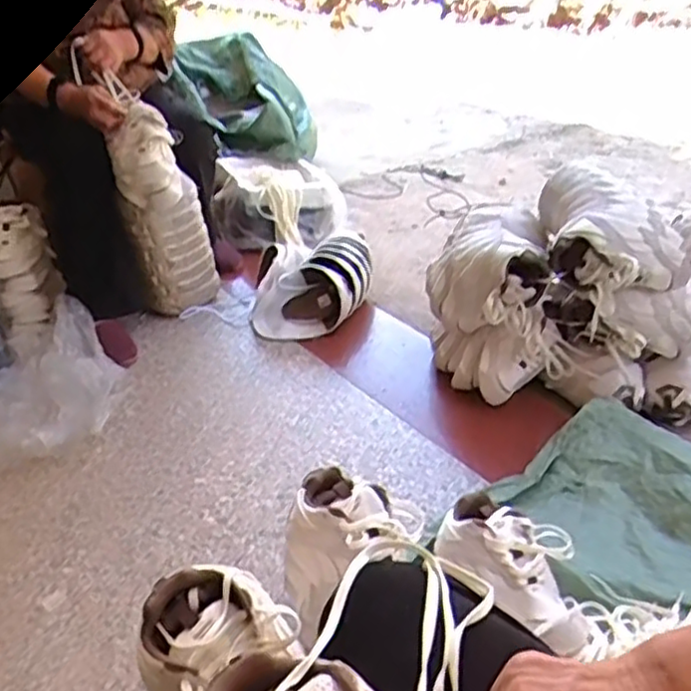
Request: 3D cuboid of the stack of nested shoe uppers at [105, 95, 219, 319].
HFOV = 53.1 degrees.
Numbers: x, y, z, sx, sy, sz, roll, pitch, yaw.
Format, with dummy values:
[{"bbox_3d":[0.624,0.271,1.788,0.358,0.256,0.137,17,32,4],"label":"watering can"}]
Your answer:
[{"bbox_3d":[-0.402,-0.286,1.558,0.112,0.460,0.162,14,38,26],"label":"stack of nested shoe uppers"}]

